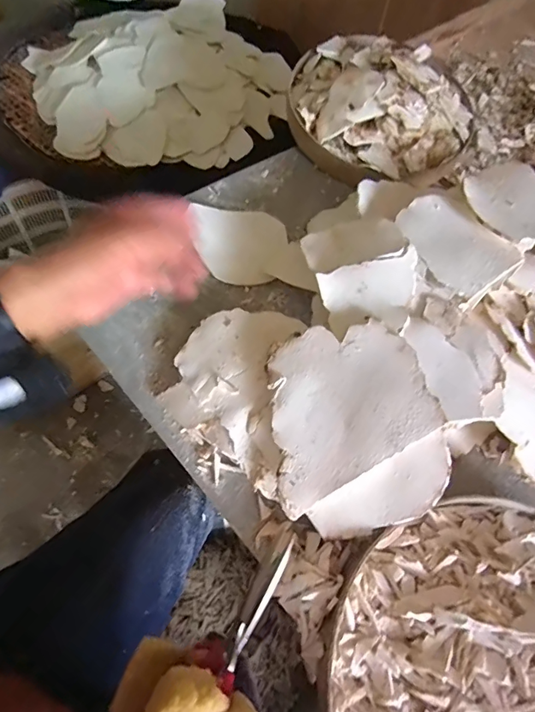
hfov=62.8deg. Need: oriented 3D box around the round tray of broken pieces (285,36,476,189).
[{"bbox_3d":[0.174,-0.401,0.701,0.257,0.117,0.288,-38,70,-23],"label":"round tray of broken pieces"}]

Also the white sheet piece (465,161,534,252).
[{"bbox_3d":[0.327,-0.204,0.566,0.140,0.016,0.168,13,61,2],"label":"white sheet piece"}]

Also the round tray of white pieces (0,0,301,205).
[{"bbox_3d":[-0.365,-0.770,1.159,0.797,0.172,0.748,2,61,-4],"label":"round tray of white pieces"}]

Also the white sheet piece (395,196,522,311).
[{"bbox_3d":[0.218,-0.131,0.527,0.104,0.019,0.142,-39,69,-19],"label":"white sheet piece"}]

